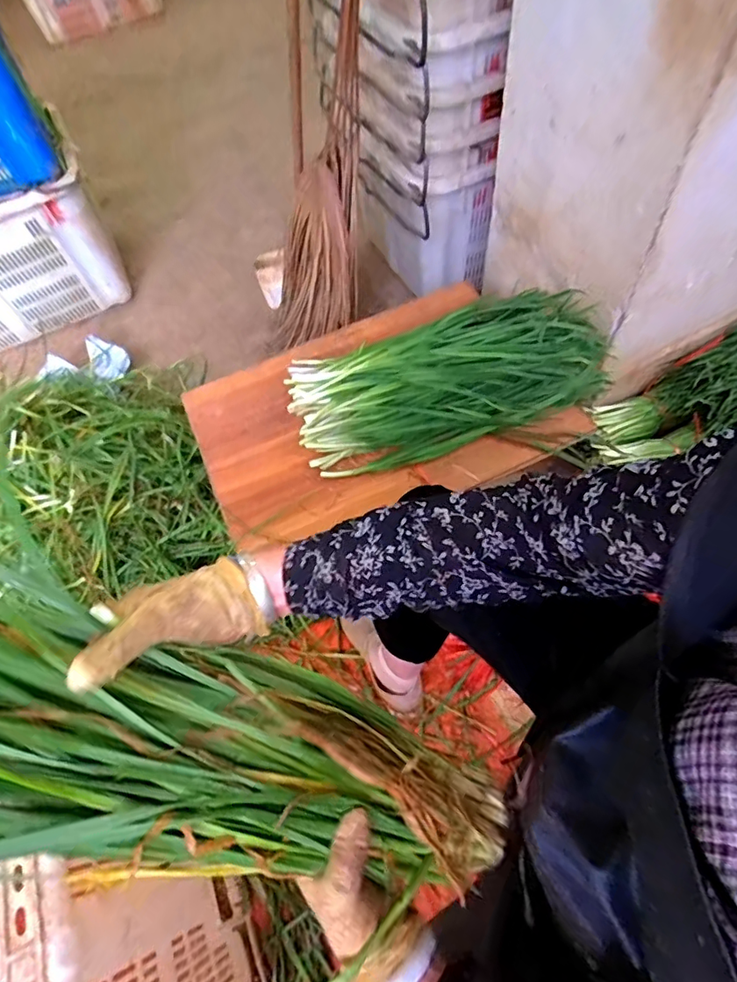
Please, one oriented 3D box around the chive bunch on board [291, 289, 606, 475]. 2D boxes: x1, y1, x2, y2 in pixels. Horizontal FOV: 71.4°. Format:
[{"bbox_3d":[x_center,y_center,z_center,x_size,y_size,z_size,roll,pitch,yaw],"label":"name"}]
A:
[{"bbox_3d":[0.136,-0.191,0.786,0.514,0.094,0.251,-19,60,-5],"label":"chive bunch on board"}]

